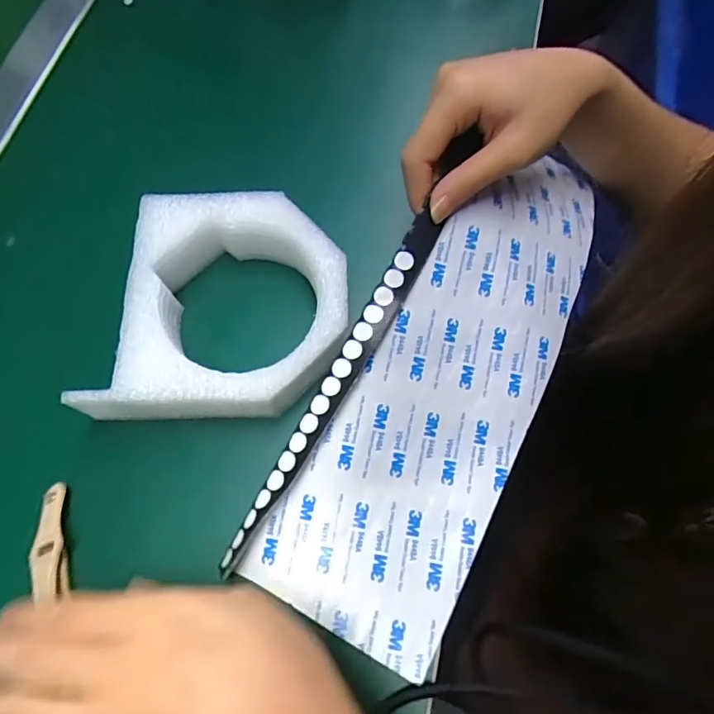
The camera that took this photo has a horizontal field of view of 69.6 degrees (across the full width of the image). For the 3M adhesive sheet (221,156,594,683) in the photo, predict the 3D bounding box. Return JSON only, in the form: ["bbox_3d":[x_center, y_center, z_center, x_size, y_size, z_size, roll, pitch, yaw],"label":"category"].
[{"bbox_3d":[0.055,0.002,0.280,0.105,0.064,0.291,28,77,12],"label":"3M adhesive sheet"}]

